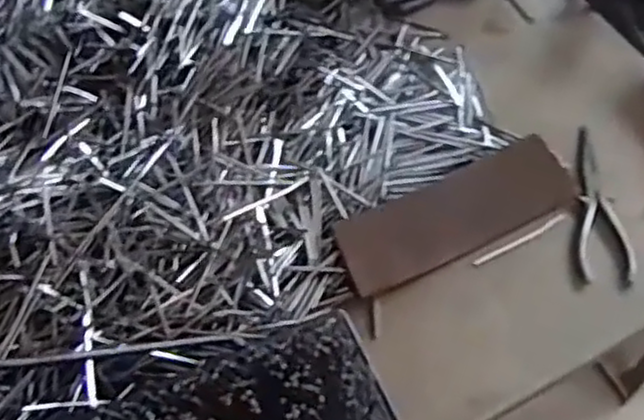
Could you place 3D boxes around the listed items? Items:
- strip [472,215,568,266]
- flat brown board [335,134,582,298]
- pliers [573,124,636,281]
[{"bbox_3d":[0.198,0.030,0.727,0.106,0.004,0.009,-26,63,-9],"label":"strip"},{"bbox_3d":[0.135,0.004,0.731,0.246,0.018,0.083,-23,74,-12],"label":"flat brown board"},{"bbox_3d":[0.285,-0.009,0.736,0.054,0.012,0.178,7,58,9],"label":"pliers"}]

